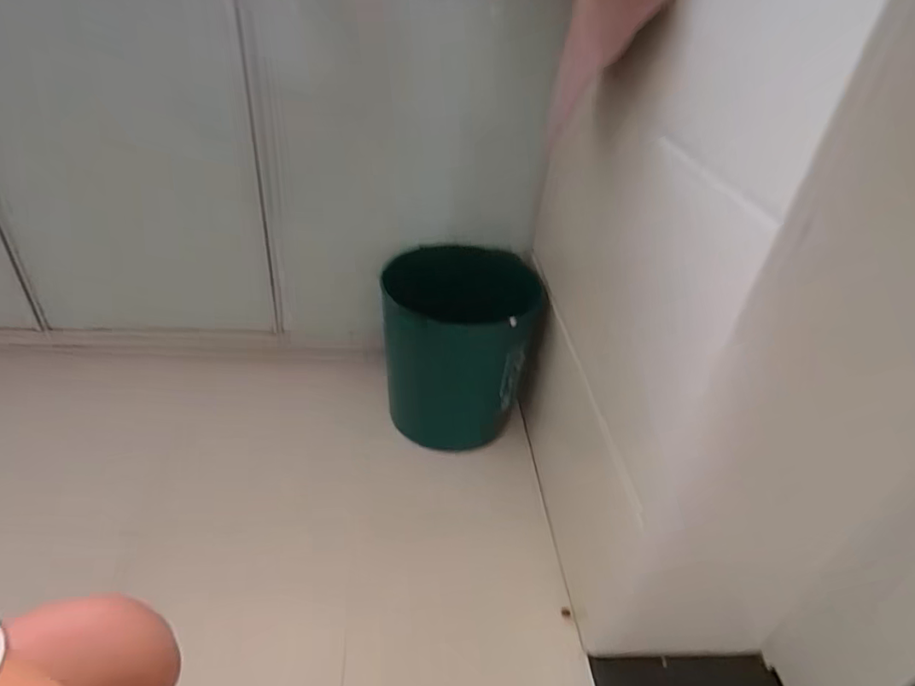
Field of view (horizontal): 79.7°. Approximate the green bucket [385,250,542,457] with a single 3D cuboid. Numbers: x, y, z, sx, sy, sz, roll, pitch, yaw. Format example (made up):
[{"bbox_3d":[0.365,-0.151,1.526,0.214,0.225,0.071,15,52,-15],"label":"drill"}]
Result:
[{"bbox_3d":[-0.007,0.001,0.935,0.213,0.277,0.218,4,37,-3],"label":"green bucket"}]

